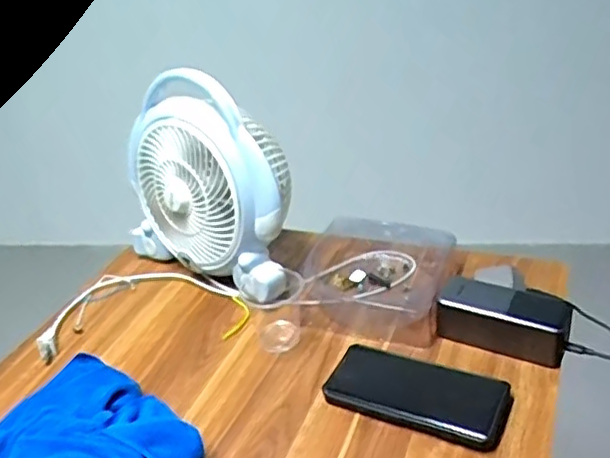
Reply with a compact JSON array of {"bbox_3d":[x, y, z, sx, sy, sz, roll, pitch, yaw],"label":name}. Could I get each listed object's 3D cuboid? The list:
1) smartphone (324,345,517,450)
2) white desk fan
[{"bbox_3d":[0.108,0.156,0.612,0.171,0.019,0.089,11,36,29],"label":"smartphone"},{"bbox_3d":[-0.116,-0.061,0.803,0.271,0.248,0.122,16,39,35],"label":"white desk fan"}]

